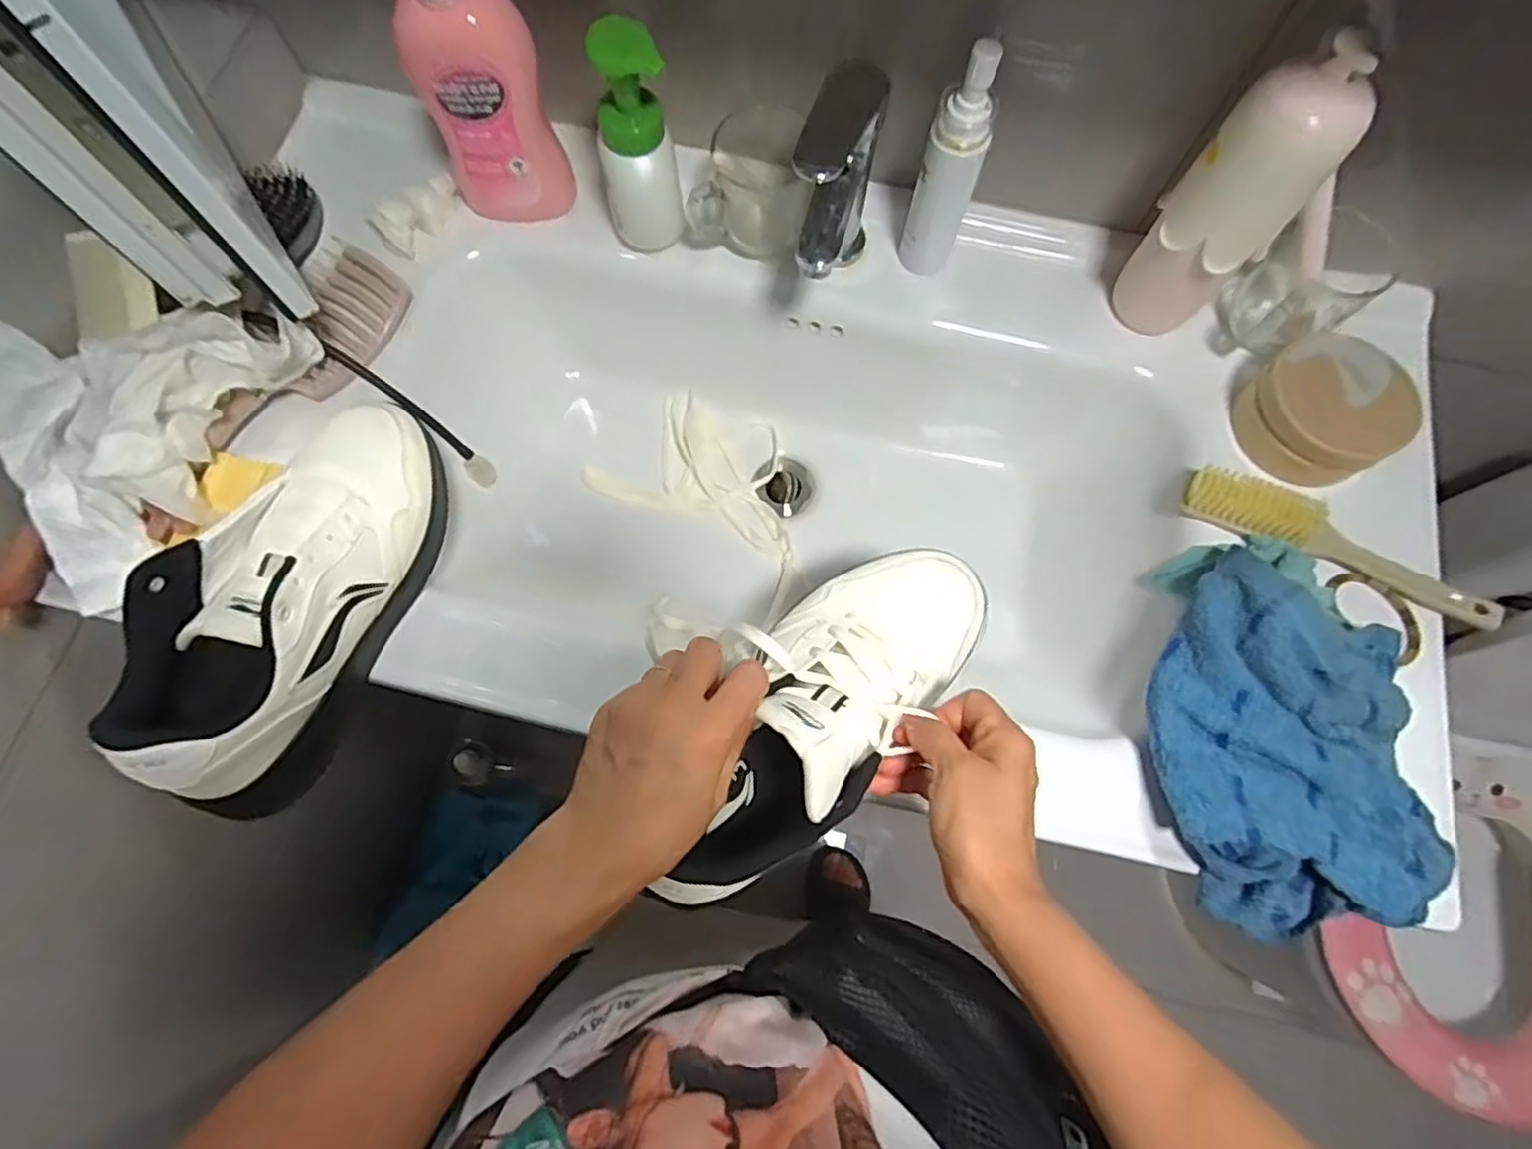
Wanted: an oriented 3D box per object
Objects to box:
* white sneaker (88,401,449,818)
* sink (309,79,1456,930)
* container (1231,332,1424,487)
[{"bbox_3d":[-0.297,0.006,0.444,0.094,0.106,0.271,14,73,3],"label":"white sneaker"},{"bbox_3d":[0.055,-0.078,0.602,0.767,0.138,0.485,12,73,3],"label":"sink"},{"bbox_3d":[0.418,-0.124,0.526,0.117,0.035,0.104,-31,76,-10],"label":"container"}]

